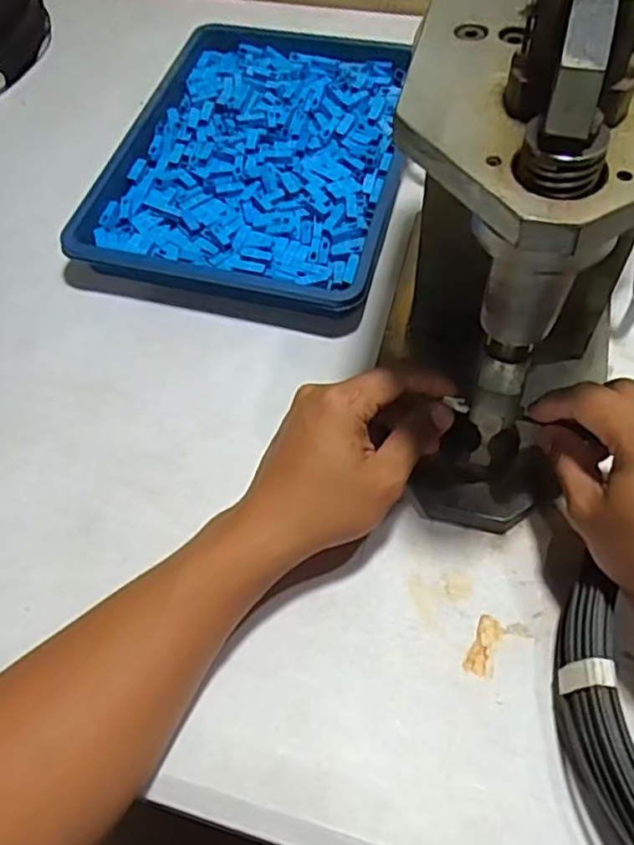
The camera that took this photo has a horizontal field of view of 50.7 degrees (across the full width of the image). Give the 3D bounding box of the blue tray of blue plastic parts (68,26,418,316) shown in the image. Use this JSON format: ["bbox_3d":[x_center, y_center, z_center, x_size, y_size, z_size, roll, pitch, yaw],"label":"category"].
[{"bbox_3d":[-0.039,-0.237,0.580,0.234,0.037,0.320,12,61,10],"label":"blue tray of blue plastic parts"}]

